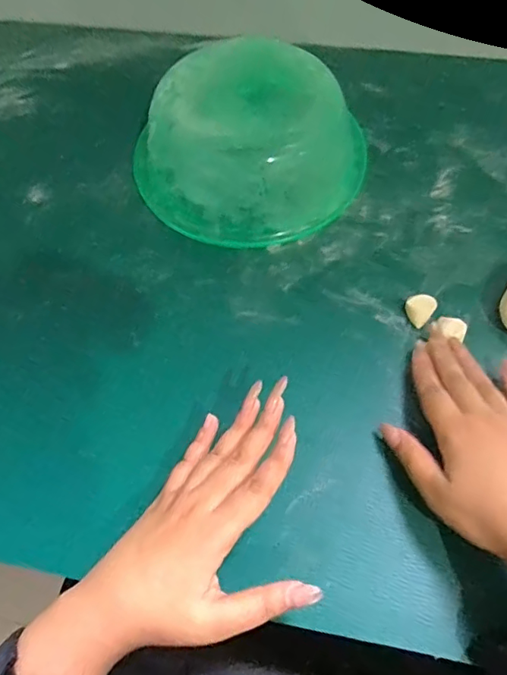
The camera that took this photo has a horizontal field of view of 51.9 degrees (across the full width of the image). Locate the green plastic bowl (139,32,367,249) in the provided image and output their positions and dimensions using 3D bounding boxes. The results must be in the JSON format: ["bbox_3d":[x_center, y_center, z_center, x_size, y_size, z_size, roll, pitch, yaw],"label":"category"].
[{"bbox_3d":[-0.004,-0.179,0.486,0.183,0.080,0.181,-3,63,6],"label":"green plastic bowl"}]

